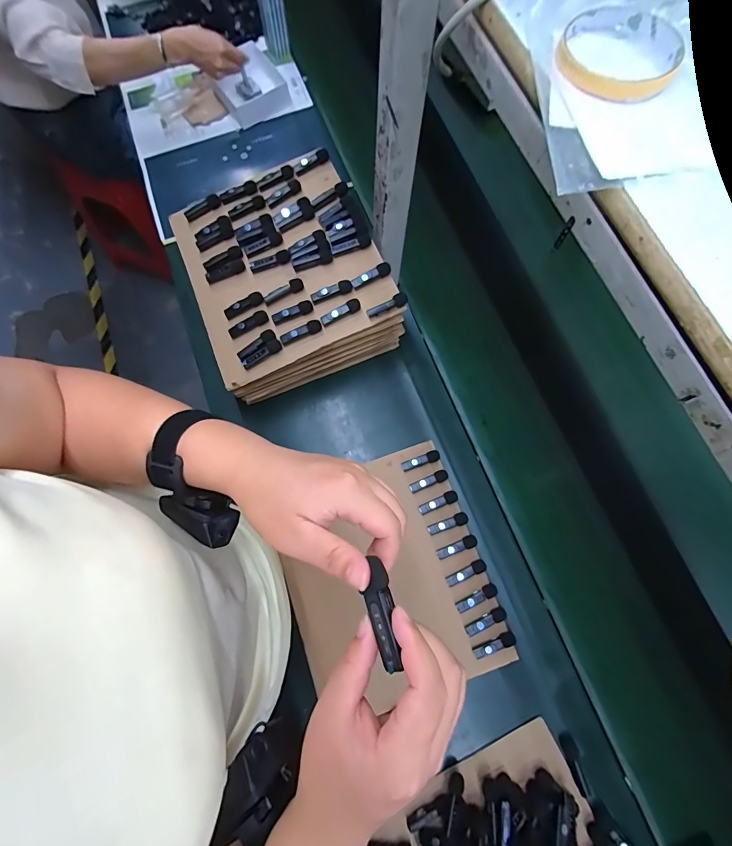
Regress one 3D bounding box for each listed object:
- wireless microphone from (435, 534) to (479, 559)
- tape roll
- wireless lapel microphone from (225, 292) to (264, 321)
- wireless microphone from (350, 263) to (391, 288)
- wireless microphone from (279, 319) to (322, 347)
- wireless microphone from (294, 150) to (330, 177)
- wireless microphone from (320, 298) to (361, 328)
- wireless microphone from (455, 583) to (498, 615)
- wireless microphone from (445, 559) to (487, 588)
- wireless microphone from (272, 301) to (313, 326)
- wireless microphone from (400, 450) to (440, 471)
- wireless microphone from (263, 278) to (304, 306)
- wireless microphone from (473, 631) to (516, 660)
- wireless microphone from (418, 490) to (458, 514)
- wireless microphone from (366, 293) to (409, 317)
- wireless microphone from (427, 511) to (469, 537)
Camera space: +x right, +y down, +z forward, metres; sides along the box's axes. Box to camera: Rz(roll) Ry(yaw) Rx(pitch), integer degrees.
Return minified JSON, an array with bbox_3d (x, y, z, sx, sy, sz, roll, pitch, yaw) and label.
[{"bbox_3d":[0.145,0.197,0.615,0.065,0.014,0.020,-21,76,-7],"label":"wireless microphone"},{"bbox_3d":[0.180,-0.264,0.272,0.082,0.011,0.091,23,75,5],"label":"tape roll"},{"bbox_3d":[-0.193,-0.186,0.610,0.064,0.019,0.020,-25,76,-8],"label":"wireless lapel microphone"},{"bbox_3d":[0.008,-0.229,0.600,0.064,0.015,0.015,-25,76,-8],"label":"wireless microphone"},{"bbox_3d":[-0.099,-0.138,0.588,0.063,0.015,0.017,-23,76,-8],"label":"wireless microphone"},{"bbox_3d":[-0.095,-0.447,0.660,0.064,0.018,0.021,-33,77,-10],"label":"wireless microphone"},{"bbox_3d":[-0.038,-0.167,0.586,0.063,0.018,0.015,-26,76,-8],"label":"wireless microphone"},{"bbox_3d":[0.169,0.268,0.592,0.067,0.011,0.020,-25,76,-8],"label":"wireless microphone"},{"bbox_3d":[0.156,0.235,0.605,0.065,0.015,0.018,-25,76,-8],"label":"wireless microphone"},{"bbox_3d":[-0.114,-0.171,0.598,0.063,0.016,0.015,-23,76,-7],"label":"wireless microphone"},{"bbox_3d":[0.093,0.065,0.651,0.065,0.014,0.019,-21,76,-7],"label":"wireless microphone"},{"bbox_3d":[-0.129,-0.207,0.608,0.065,0.014,0.017,-26,76,-8],"label":"wireless microphone"},{"bbox_3d":[0.191,0.331,0.576,0.065,0.011,0.020,-22,76,-7],"label":"wireless microphone"},{"bbox_3d":[0.118,0.131,0.632,0.068,0.010,0.020,-25,76,-8],"label":"wireless microphone"},{"bbox_3d":[0.033,-0.177,0.585,0.065,0.014,0.016,-26,76,-8],"label":"wireless microphone"},{"bbox_3d":[0.132,0.164,0.624,0.066,0.012,0.020,-21,76,-7],"label":"wireless microphone"}]

